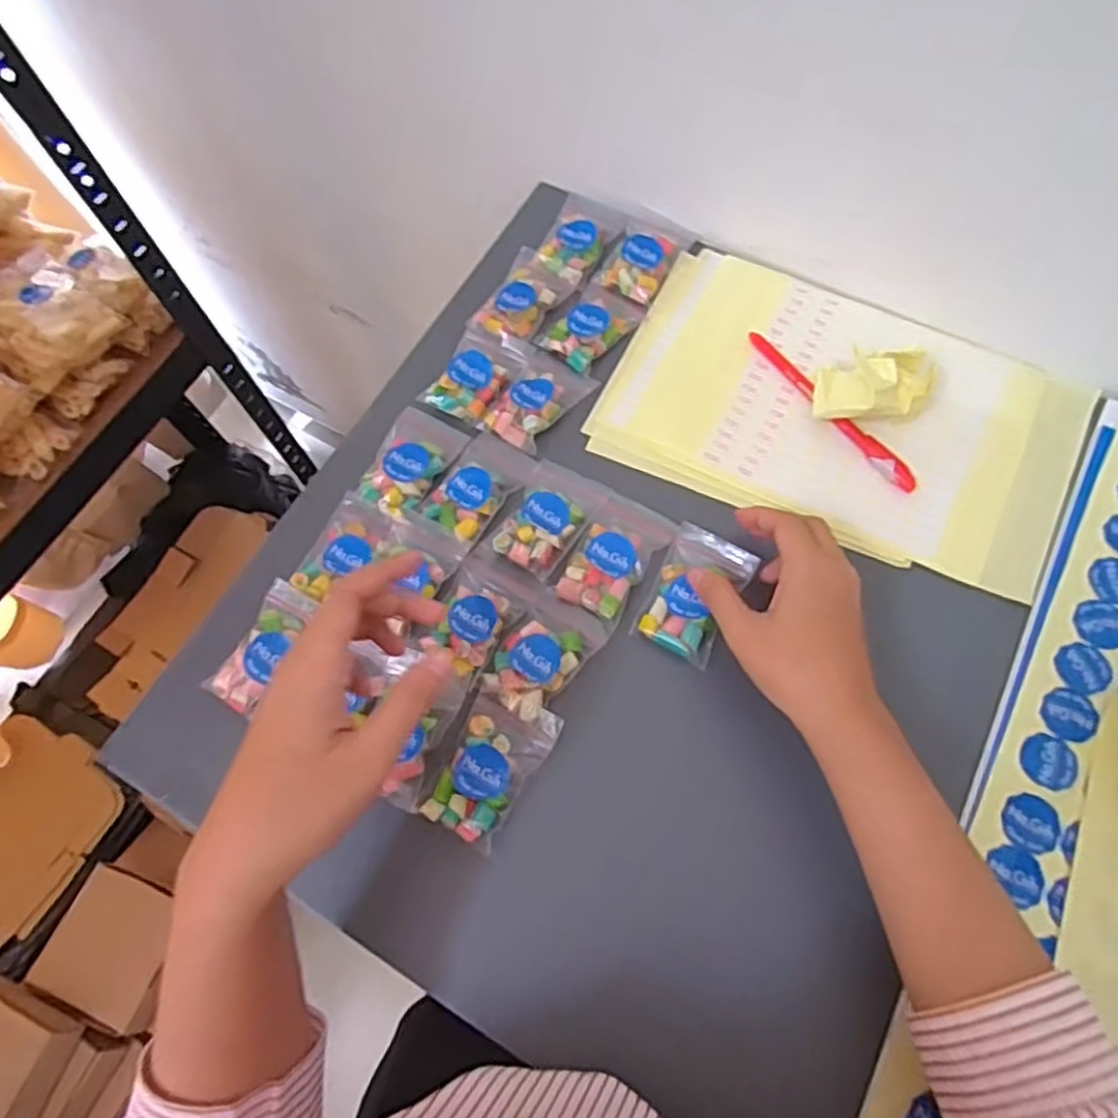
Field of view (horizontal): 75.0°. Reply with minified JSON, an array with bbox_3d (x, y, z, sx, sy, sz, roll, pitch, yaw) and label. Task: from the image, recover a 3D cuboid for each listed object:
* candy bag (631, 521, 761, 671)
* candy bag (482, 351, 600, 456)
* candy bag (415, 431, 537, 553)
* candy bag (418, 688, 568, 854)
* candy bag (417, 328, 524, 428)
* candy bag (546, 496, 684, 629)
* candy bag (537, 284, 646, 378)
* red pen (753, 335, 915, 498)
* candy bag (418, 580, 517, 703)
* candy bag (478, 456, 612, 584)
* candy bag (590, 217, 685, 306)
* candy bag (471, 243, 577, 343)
[{"bbox_3d":[0.080,0.019,0.425,0.047,0.007,0.078,26,70,12],"label":"candy bag"},{"bbox_3d":[-0.014,-0.106,0.476,0.046,0.015,0.070,32,72,14],"label":"candy bag"},{"bbox_3d":[-0.055,-0.047,0.454,0.046,0.010,0.076,33,72,15],"label":"candy bag"},{"bbox_3d":[-0.037,0.113,0.396,0.046,0.017,0.077,26,70,12],"label":"candy bag"},{"bbox_3d":[-0.058,-0.123,0.484,0.044,0.011,0.062,25,70,12],"label":"candy bag"},{"bbox_3d":[0.032,-0.004,0.431,0.048,0.011,0.078,31,71,14],"label":"candy bag"},{"bbox_3d":[0.020,-0.160,0.497,0.048,0.012,0.065,37,73,16],"label":"candy bag"},{"bbox_3d":[0.173,-0.097,0.468,0.014,0.008,0.145,-34,70,-12],"label":"red pen"},{"bbox_3d":[-0.056,0.044,0.416,0.042,0.008,0.066,23,70,11],"label":"candy bag"},{"bbox_3d":[-0.007,-0.027,0.443,0.050,0.011,0.075,31,71,14],"label":"candy bag"},{"bbox_3d":[0.058,-0.212,0.515,0.044,0.016,0.060,29,71,13],"label":"candy bag"},{"bbox_3d":[-0.022,-0.183,0.508,0.049,0.009,0.074,22,69,11],"label":"candy bag"}]

